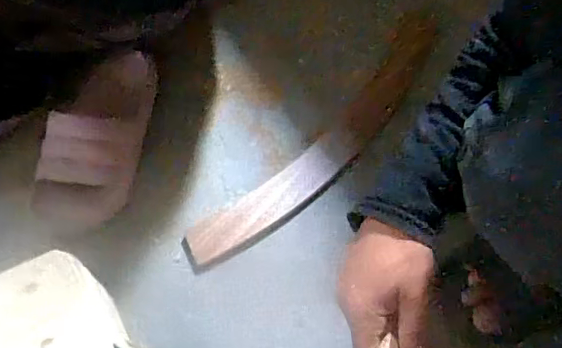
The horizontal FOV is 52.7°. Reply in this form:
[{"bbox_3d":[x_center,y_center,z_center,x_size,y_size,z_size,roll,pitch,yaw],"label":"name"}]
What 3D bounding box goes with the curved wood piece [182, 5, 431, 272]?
[{"bbox_3d":[0.065,-0.044,0.690,0.070,0.023,0.431,39,70,18],"label":"curved wood piece"}]

